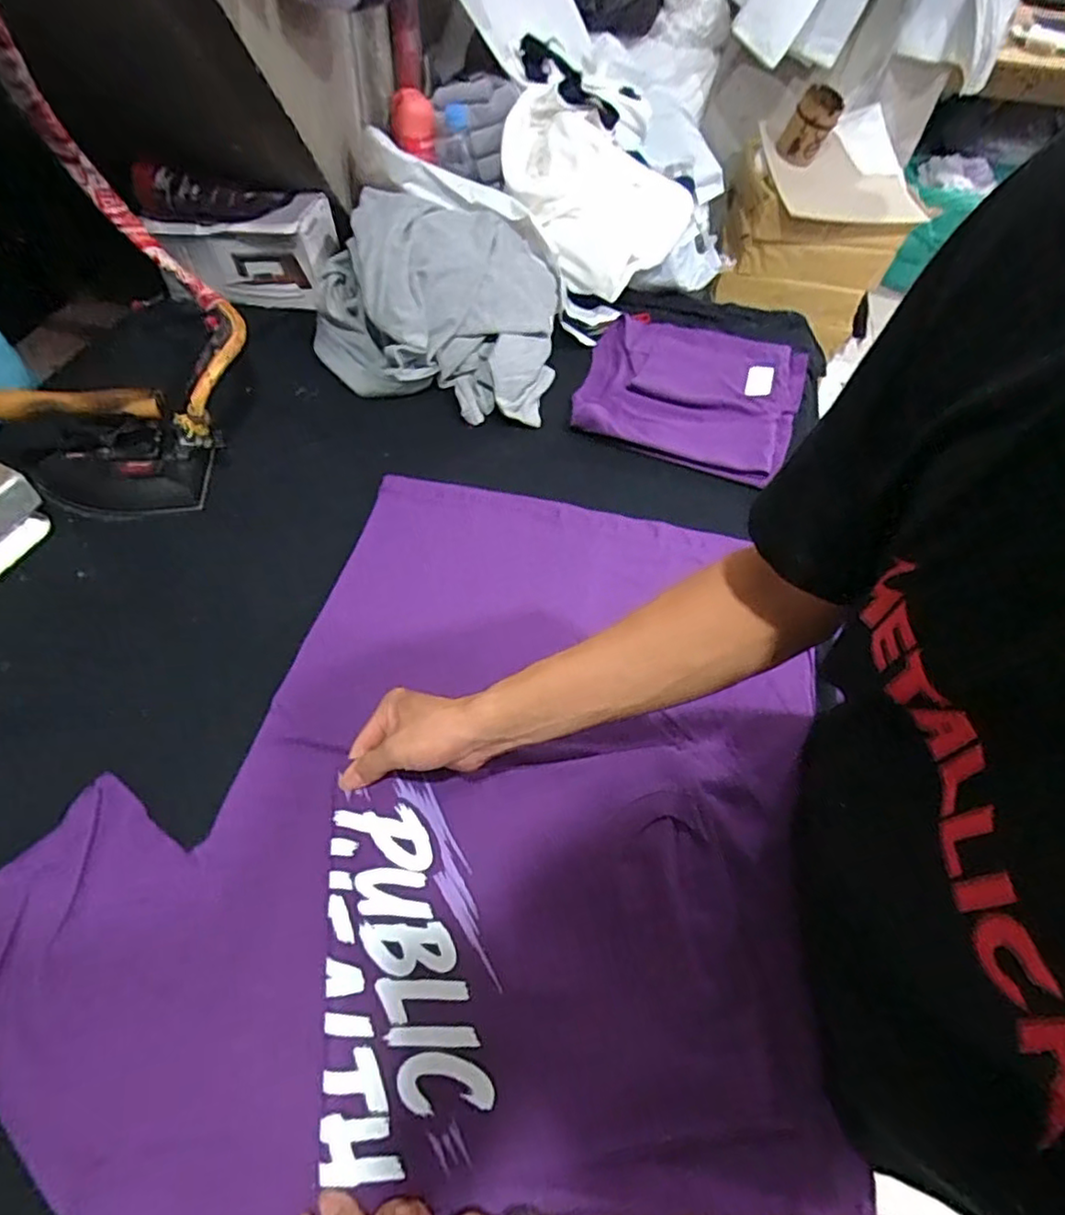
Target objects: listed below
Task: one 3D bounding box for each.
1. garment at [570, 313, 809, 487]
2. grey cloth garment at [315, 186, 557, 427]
[{"bbox_3d":[0.219,-0.304,0.901,0.287,0.024,0.274,16,56,8],"label":"garment"},{"bbox_3d":[-0.118,-0.434,0.909,0.334,0.163,0.310,15,56,7],"label":"grey cloth garment"}]

